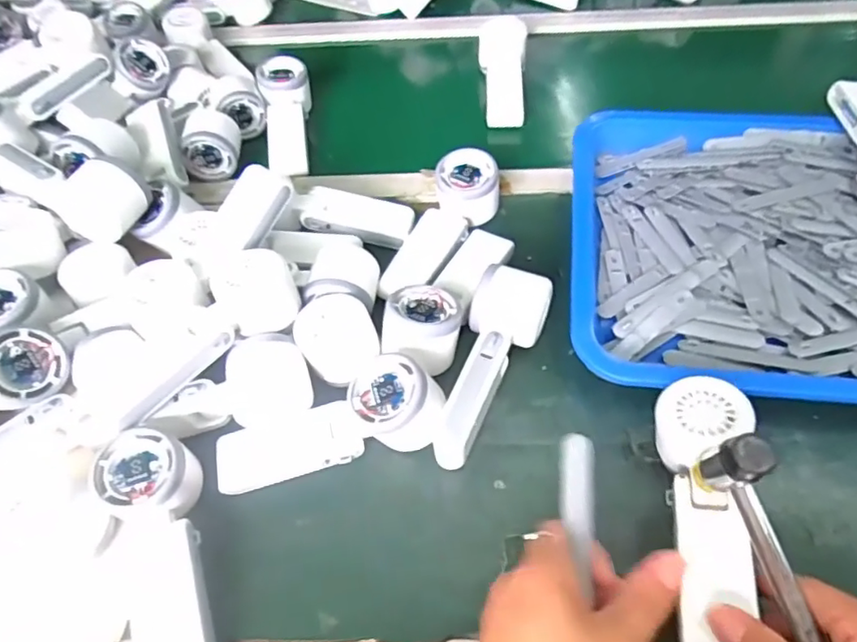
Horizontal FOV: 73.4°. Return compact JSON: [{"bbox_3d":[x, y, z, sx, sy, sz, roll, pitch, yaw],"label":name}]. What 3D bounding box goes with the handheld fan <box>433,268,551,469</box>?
[{"bbox_3d":[0.050,0.033,0.430,0.056,0.052,0.151,11,54,13],"label":"handheld fan"}]

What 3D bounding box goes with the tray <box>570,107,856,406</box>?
[{"bbox_3d":[0.366,-0.067,0.499,0.479,0.045,0.348,3,52,7],"label":"tray"}]

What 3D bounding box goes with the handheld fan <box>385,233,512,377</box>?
[{"bbox_3d":[0.020,-0.028,0.483,0.058,0.046,0.163,18,43,18],"label":"handheld fan"}]

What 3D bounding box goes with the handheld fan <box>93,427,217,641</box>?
[{"bbox_3d":[-0.167,0.154,0.372,0.056,0.057,0.167,-18,67,-10],"label":"handheld fan"}]

